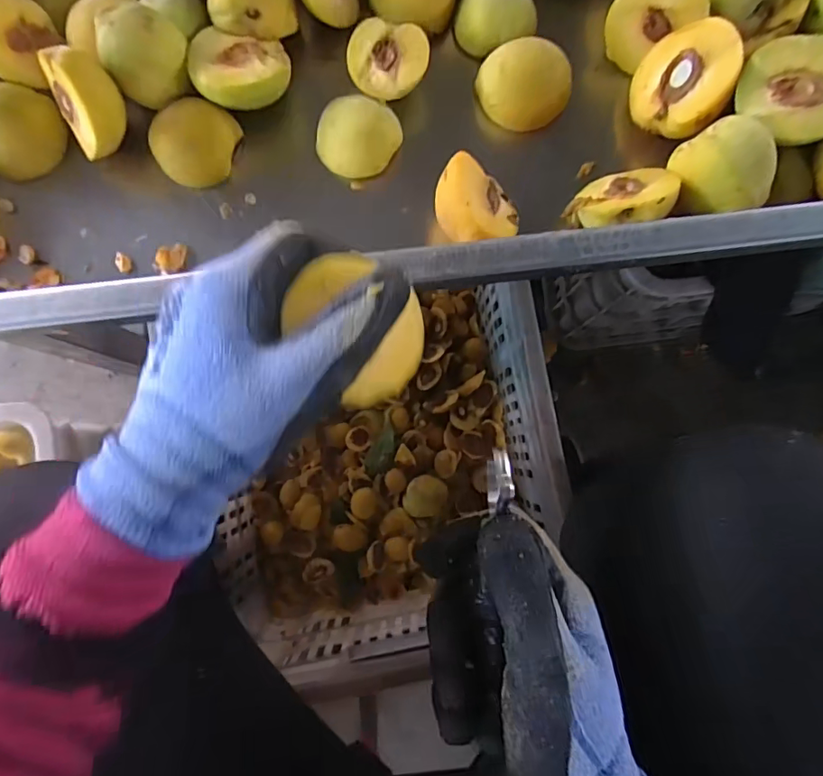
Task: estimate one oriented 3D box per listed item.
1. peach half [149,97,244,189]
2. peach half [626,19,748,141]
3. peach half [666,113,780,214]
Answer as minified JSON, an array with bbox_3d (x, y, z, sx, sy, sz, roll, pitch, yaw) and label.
[{"bbox_3d":[-0.144,-0.159,0.336,0.052,0.027,0.045,0,83,0],"label":"peach half"},{"bbox_3d":[0.181,-0.198,0.337,0.065,0.033,0.065,-2,87,40],"label":"peach half"},{"bbox_3d":[0.185,-0.130,0.303,0.047,0.021,0.053,-21,94,20],"label":"peach half"}]

